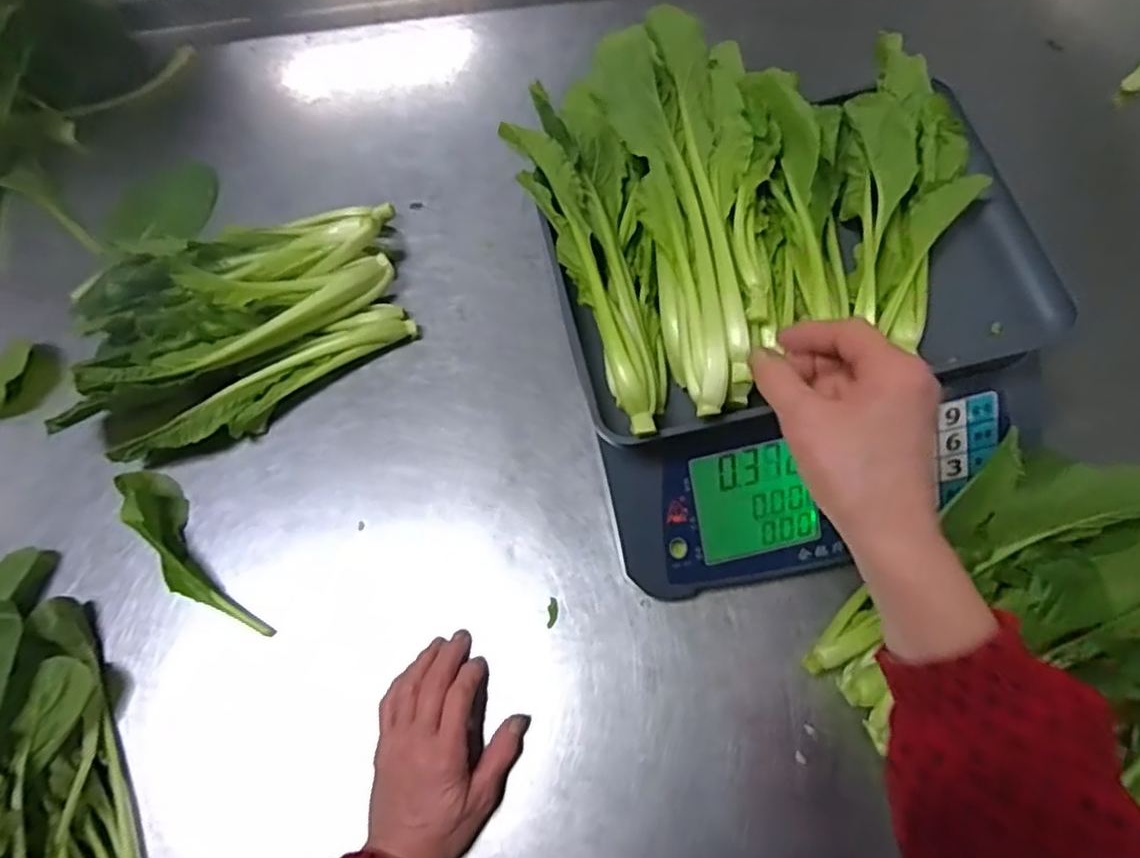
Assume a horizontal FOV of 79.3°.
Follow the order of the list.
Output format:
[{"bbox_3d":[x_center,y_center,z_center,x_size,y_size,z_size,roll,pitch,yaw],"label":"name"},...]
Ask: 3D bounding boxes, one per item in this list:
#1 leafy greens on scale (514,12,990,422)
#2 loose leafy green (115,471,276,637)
[{"bbox_3d":[0.137,-0.175,0.478,0.307,0.061,0.274,-20,69,-5],"label":"leafy greens on scale"},{"bbox_3d":[-0.315,0.105,0.559,0.042,0.031,0.178,-39,72,-12],"label":"loose leafy green"}]

